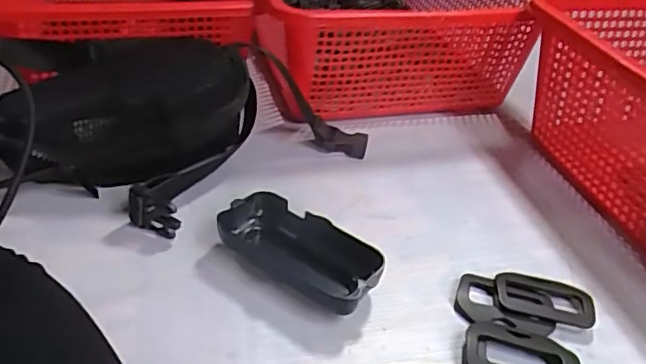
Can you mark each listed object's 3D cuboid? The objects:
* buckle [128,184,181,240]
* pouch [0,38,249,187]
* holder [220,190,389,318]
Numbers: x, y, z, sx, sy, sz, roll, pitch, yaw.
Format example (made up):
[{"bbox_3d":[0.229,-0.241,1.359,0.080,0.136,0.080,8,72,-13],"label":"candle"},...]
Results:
[{"bbox_3d":[-0.113,0.020,0.393,0.036,0.034,0.011,15,37,12],"label":"buckle"},{"bbox_3d":[-0.155,-0.055,0.448,0.183,0.078,0.116,-6,38,-16],"label":"pouch"},{"bbox_3d":[-0.013,0.045,0.382,0.108,0.025,0.050,27,41,27],"label":"holder"}]

